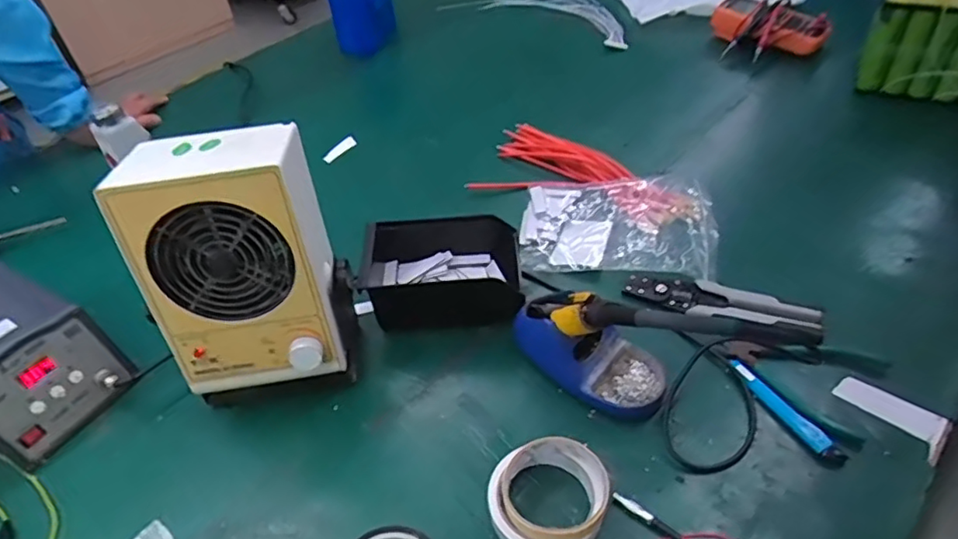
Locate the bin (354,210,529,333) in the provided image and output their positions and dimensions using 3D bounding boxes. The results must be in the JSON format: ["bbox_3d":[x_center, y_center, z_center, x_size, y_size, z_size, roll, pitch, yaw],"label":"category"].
[{"bbox_3d":[-0.037,0.001,0.667,0.167,0.065,0.119,-2,45,4],"label":"bin"}]

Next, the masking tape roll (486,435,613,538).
[{"bbox_3d":[0.057,0.186,0.491,0.095,0.034,0.086,-20,46,-14],"label":"masking tape roll"}]

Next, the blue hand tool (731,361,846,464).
[{"bbox_3d":[0.282,0.127,0.556,0.016,0.013,0.124,-24,47,-18],"label":"blue hand tool"}]

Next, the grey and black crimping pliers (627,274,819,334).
[{"bbox_3d":[0.256,0.031,0.637,0.191,0.020,0.047,14,48,19],"label":"grey and black crimping pliers"}]

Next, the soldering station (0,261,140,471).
[{"bbox_3d":[-0.471,0.084,0.605,0.216,0.090,0.130,23,51,26],"label":"soldering station"}]

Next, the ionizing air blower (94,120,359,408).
[{"bbox_3d":[-0.204,0.006,0.552,0.162,0.247,0.139,-4,45,1],"label":"ionizing air blower"}]

